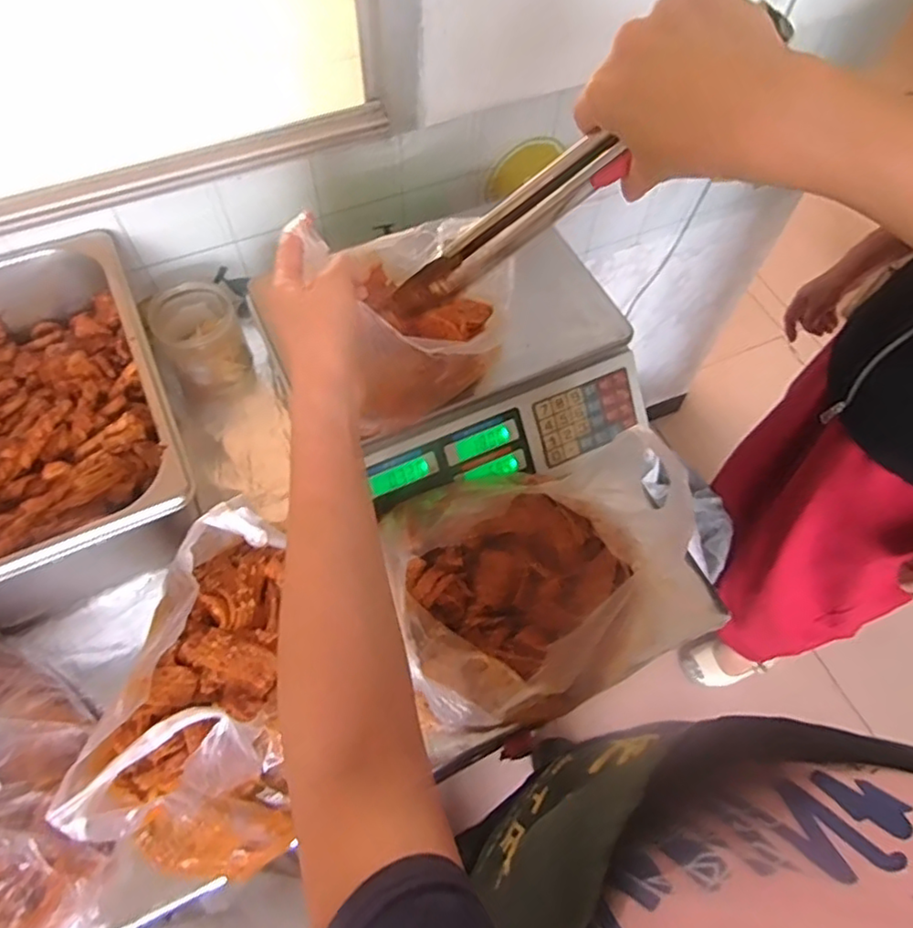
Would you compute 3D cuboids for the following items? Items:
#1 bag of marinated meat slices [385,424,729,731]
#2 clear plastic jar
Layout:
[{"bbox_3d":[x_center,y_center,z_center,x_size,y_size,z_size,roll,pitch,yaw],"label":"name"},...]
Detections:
[{"bbox_3d":[0.071,0.091,0.535,0.245,0.090,0.206,-11,63,-9],"label":"bag of marinated meat slices"},{"bbox_3d":[-0.280,-0.139,0.701,0.088,0.102,0.112,-25,66,-15],"label":"clear plastic jar"}]

